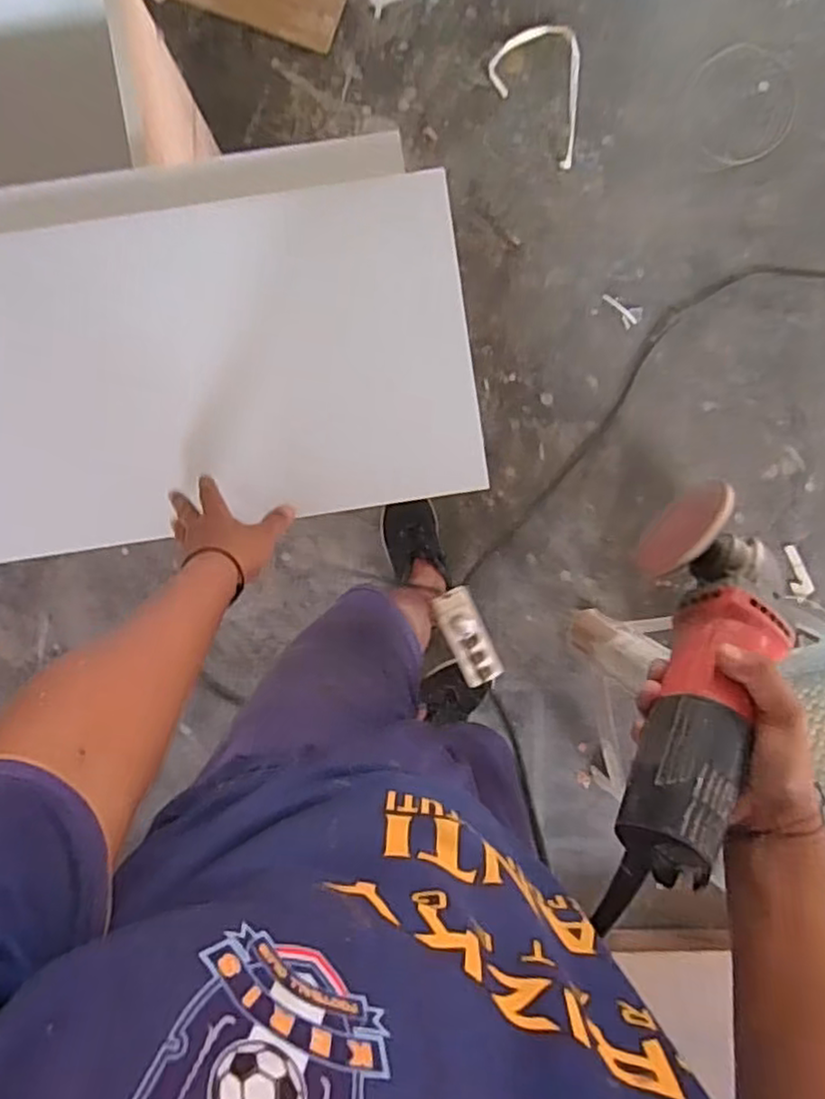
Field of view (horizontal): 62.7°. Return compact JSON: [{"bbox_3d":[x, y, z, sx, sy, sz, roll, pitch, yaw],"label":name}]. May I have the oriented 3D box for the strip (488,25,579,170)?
[{"bbox_3d":[0.226,-0.843,1.255,0.162,0.025,0.256,2,93,0],"label":"strip"}]

